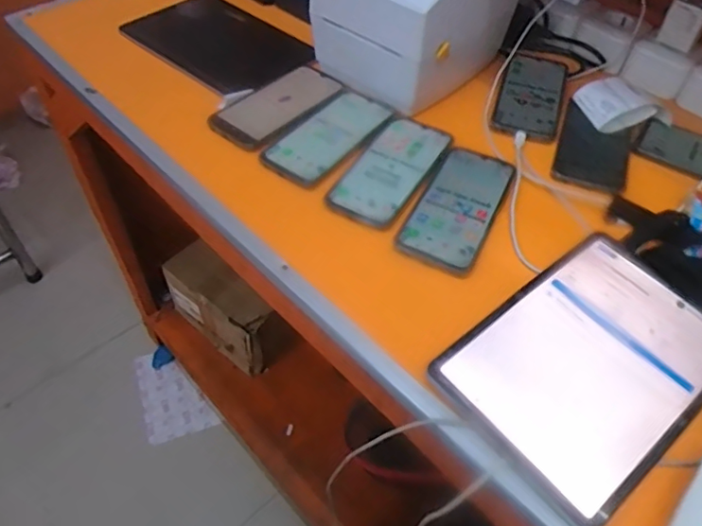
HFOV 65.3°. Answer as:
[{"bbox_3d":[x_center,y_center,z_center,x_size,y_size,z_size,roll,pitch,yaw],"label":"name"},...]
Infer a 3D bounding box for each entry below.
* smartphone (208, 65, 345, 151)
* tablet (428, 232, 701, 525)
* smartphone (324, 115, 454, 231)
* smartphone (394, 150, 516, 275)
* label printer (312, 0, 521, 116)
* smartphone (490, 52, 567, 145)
[{"bbox_3d":[-0.086,-0.200,0.680,0.083,0.006,0.176,33,56,22],"label":"smartphone"},{"bbox_3d":[0.204,0.078,0.462,0.238,0.010,0.162,-34,60,-27],"label":"tablet"},{"bbox_3d":[0.044,-0.105,0.604,0.081,0.008,0.171,27,54,18],"label":"smartphone"},{"bbox_3d":[0.115,-0.061,0.583,0.081,0.012,0.167,21,60,21],"label":"smartphone"},{"bbox_3d":[0.078,-0.319,0.682,0.173,0.167,0.231,38,58,25],"label":"label printer"},{"bbox_3d":[0.235,-0.220,0.711,0.079,0.016,0.178,17,52,10],"label":"smartphone"}]

